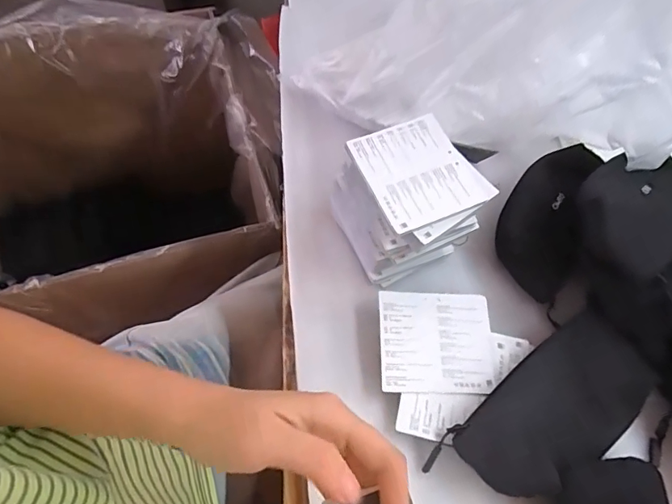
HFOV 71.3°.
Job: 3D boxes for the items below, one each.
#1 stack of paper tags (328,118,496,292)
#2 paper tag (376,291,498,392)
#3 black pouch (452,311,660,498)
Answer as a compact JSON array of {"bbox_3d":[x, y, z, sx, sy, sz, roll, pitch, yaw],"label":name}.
[{"bbox_3d":[0.065,-0.044,0.443,0.112,0.102,0.111,-26,68,-16],"label":"stack of paper tags"},{"bbox_3d":[0.088,0.079,0.412,0.099,0.004,0.087,2,67,-6],"label":"paper tag"},{"bbox_3d":[0.185,0.135,0.394,0.178,0.040,0.092,-34,70,-19],"label":"black pouch"}]

